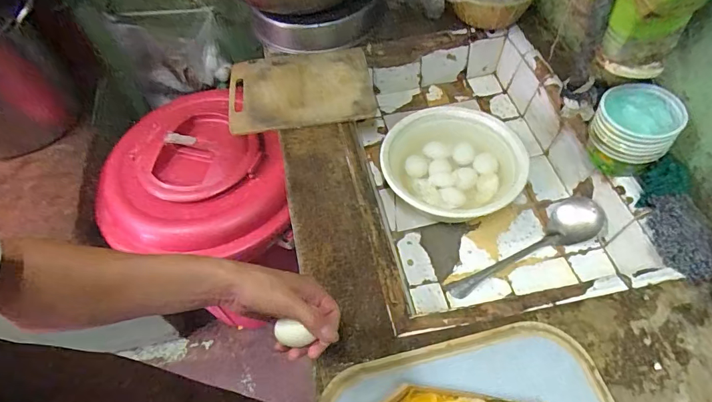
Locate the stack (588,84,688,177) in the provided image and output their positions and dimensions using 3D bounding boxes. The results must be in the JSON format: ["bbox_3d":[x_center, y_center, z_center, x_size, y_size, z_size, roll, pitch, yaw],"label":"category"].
[{"bbox_3d":[0.433,-0.111,0.675,0.112,0.109,0.086,31,61,22],"label":"stack"}]

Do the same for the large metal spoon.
[{"bbox_3d":[0.296,0.085,0.721,0.297,0.064,0.083,-29,58,-18],"label":"large metal spoon"}]

